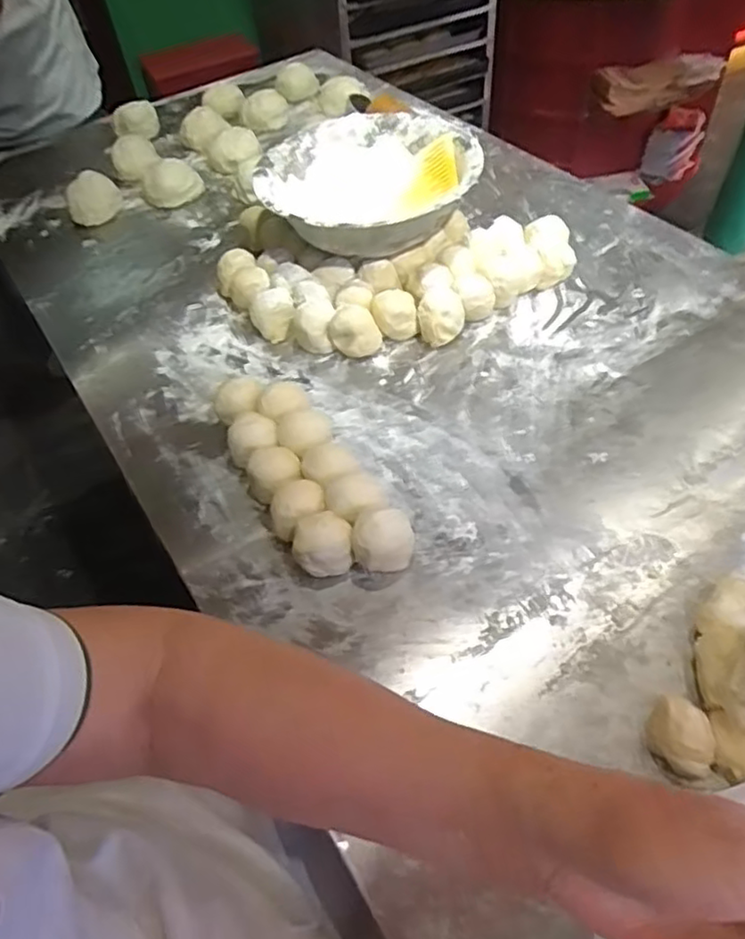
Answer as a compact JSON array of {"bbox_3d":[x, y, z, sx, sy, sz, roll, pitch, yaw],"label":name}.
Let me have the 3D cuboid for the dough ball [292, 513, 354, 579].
[{"bbox_3d":[-0.044,0.068,0.587,0.051,0.053,0.041,-13,50,-5],"label":"dough ball"}]

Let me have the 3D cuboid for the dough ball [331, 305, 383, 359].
[{"bbox_3d":[-0.017,-0.161,0.775,0.048,0.053,0.044,-3,50,3],"label":"dough ball"}]

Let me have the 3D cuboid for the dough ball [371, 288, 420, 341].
[{"bbox_3d":[0.027,-0.188,0.795,0.052,0.049,0.053,-3,50,3],"label":"dough ball"}]

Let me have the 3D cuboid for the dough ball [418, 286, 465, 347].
[{"bbox_3d":[0.082,-0.180,0.782,0.052,0.049,0.052,-3,50,3],"label":"dough ball"}]

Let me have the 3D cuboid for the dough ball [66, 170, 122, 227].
[{"bbox_3d":[-0.440,-0.424,1.039,0.080,0.064,0.067,-23,52,-13],"label":"dough ball"}]

